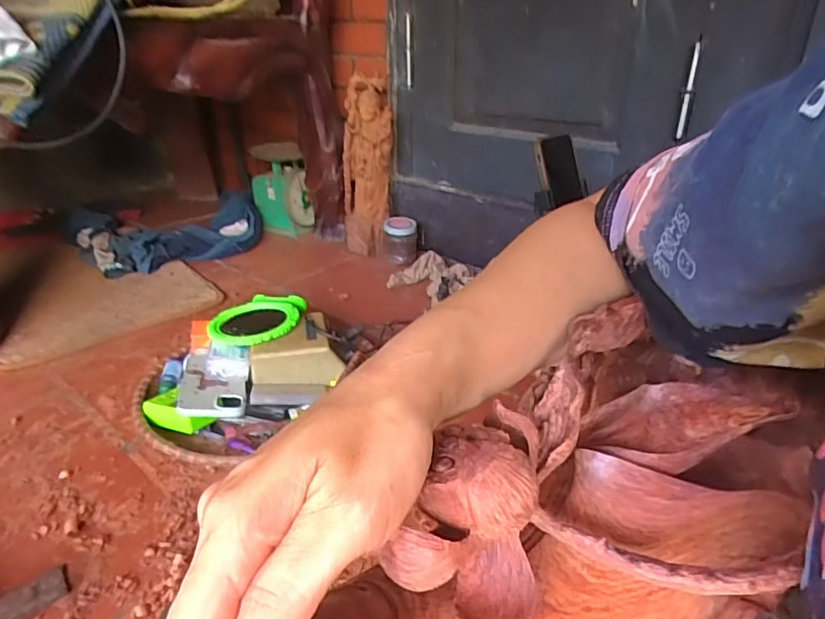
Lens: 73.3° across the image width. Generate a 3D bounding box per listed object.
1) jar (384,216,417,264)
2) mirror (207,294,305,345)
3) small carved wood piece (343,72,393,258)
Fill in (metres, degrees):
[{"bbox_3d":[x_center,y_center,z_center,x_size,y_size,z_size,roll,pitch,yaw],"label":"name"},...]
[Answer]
[{"bbox_3d":[-0.028,-0.163,1.258,0.073,0.104,0.072,1,28,0],"label":"jar"},{"bbox_3d":[-0.238,0.017,0.843,0.128,0.028,0.137,3,27,5],"label":"mirror"},{"bbox_3d":[-0.099,-0.300,1.239,0.105,0.388,0.076,-4,27,-8],"label":"small carved wood piece"}]

